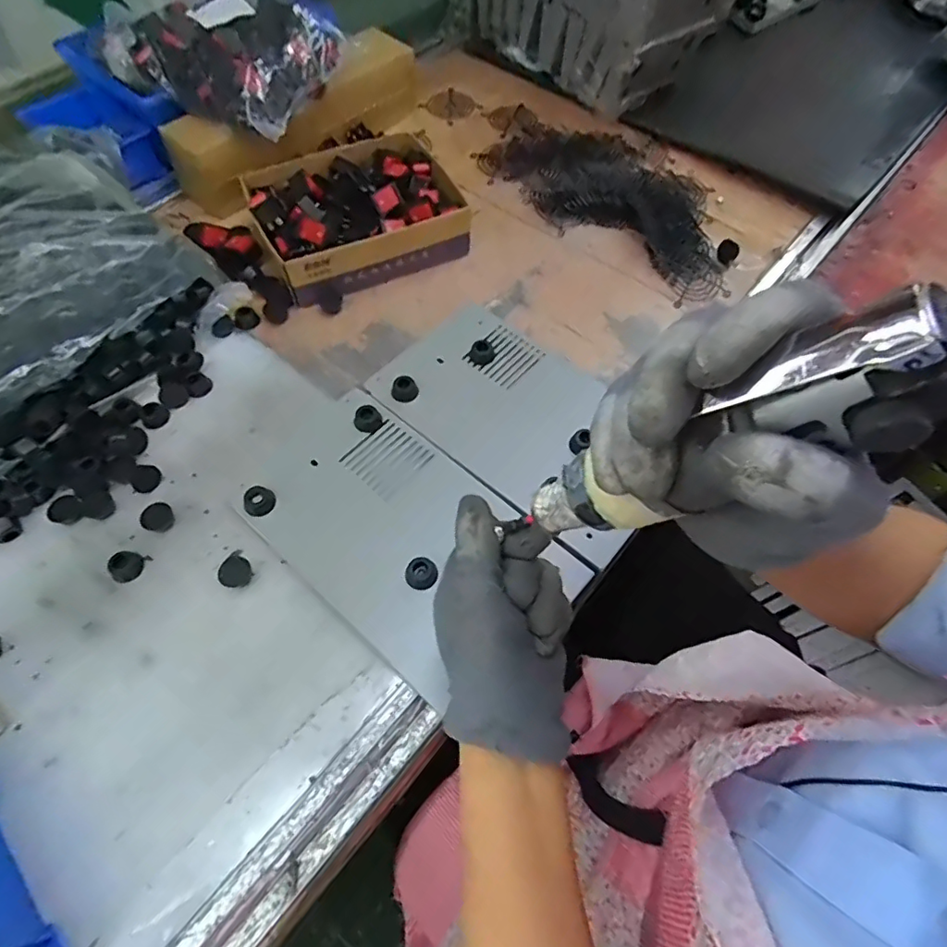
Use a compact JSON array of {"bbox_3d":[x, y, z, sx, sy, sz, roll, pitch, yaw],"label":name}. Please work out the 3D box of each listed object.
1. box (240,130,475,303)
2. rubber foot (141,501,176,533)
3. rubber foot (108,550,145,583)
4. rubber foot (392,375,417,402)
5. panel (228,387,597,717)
[{"bbox_3d":[-0.127,-0.283,0.604,0.209,0.053,0.165,-24,66,-13],"label":"box"},{"bbox_3d":[-0.267,0.036,0.465,0.022,0.012,0.025,-19,65,-11],"label":"rubber foot"},{"bbox_3d":[-0.280,0.075,0.445,0.019,0.017,0.025,23,65,11],"label":"rubber foot"},{"bbox_3d":[-0.065,-0.079,0.517,0.024,0.016,0.021,-8,63,-5],"label":"rubber foot"},{"bbox_3d":[-0.061,0.046,0.448,0.265,0.021,0.155,38,68,17],"label":"panel"}]

